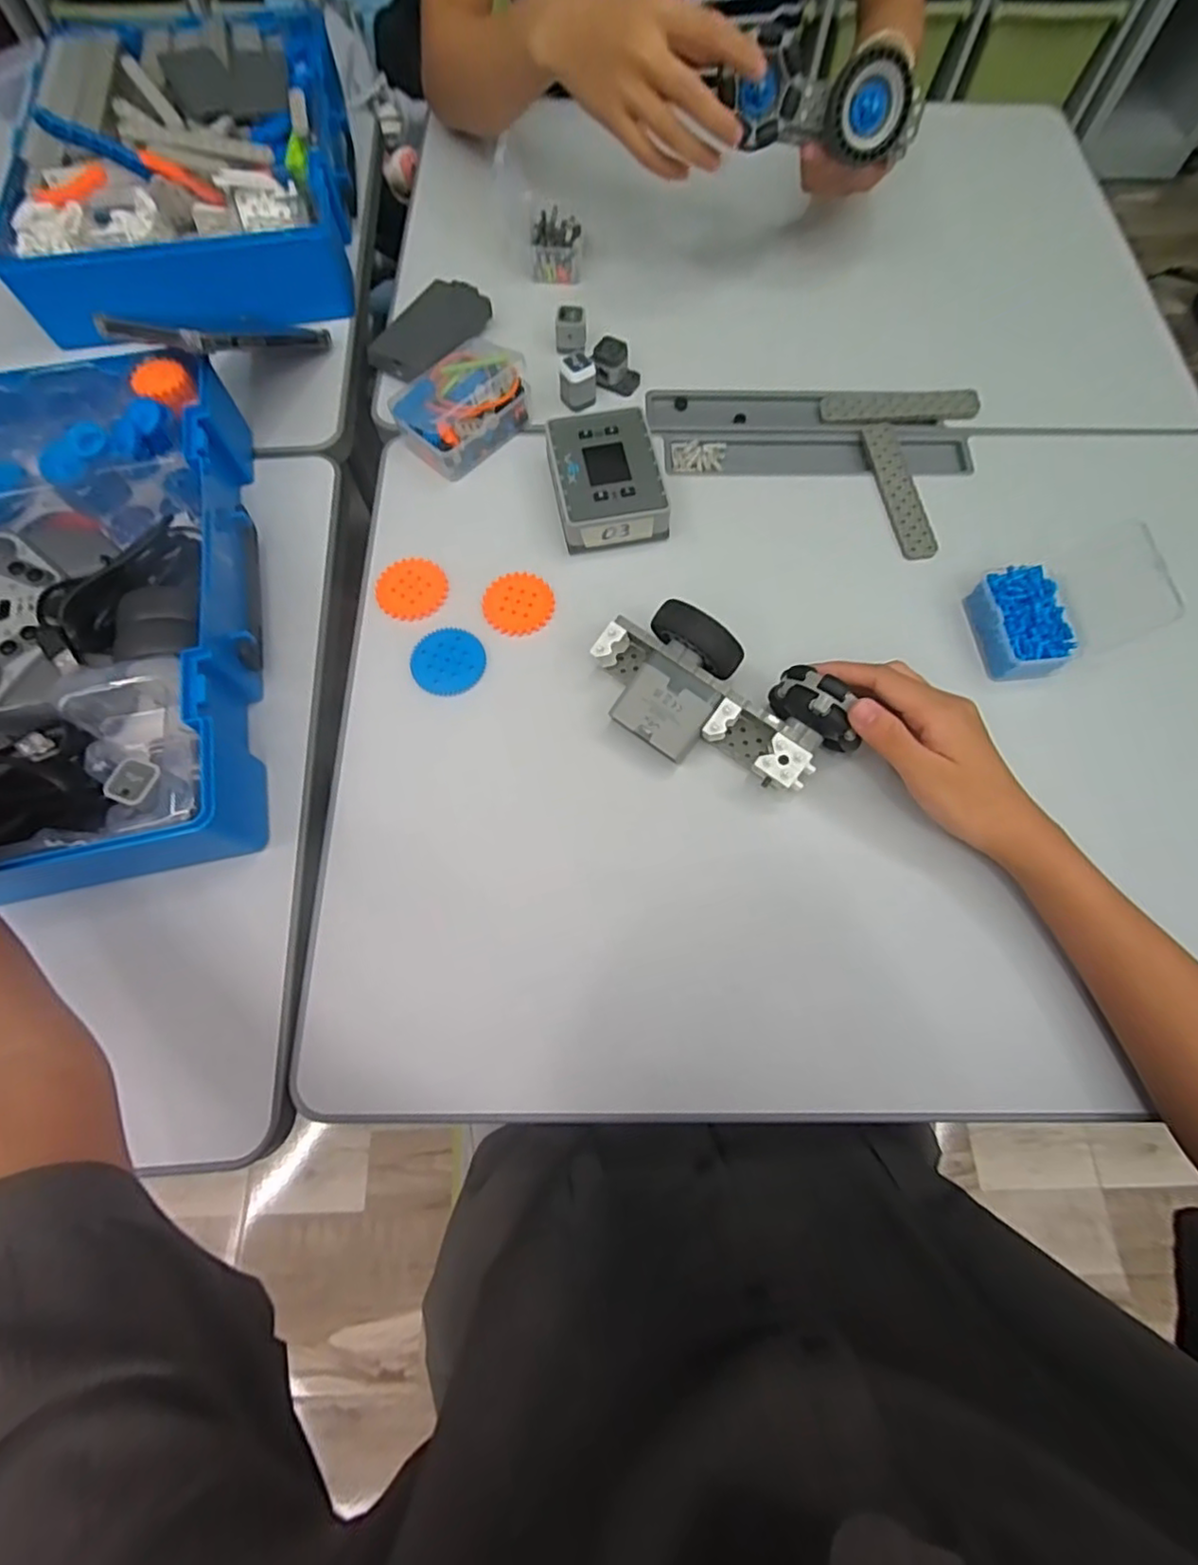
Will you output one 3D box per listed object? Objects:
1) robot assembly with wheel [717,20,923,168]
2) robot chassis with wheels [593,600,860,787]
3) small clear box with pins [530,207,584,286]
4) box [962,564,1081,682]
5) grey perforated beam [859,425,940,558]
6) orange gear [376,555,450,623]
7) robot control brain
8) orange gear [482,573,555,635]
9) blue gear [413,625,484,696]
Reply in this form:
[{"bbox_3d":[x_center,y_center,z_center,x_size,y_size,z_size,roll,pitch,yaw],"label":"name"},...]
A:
[{"bbox_3d":[0.172,-0.515,0.457,0.153,0.062,0.042,-5,70,-2],"label":"robot assembly with wheel"},{"bbox_3d":[0.069,-0.050,0.377,0.158,0.057,0.071,30,72,9],"label":"robot chassis with wheels"},{"bbox_3d":[-0.039,-0.486,0.552,0.044,0.029,0.057,-6,70,-3],"label":"small clear box with pins"},{"bbox_3d":[0.286,-0.107,0.413,0.047,0.026,0.078,-7,71,-3],"label":"box"},{"bbox_3d":[0.229,-0.226,0.464,0.026,0.006,0.125,-8,71,-3],"label":"grey perforated beam"},{"bbox_3d":[-0.135,-0.141,0.438,0.049,0.004,0.050,0,70,0],"label":"orange gear"},{"bbox_3d":[0.004,-0.225,0.455,0.076,0.033,0.103,-11,71,-5],"label":"robot control brain"},{"bbox_3d":[-0.058,-0.129,0.437,0.049,0.004,0.049,0,70,0],"label":"orange gear"},{"bbox_3d":[-0.105,-0.085,0.422,0.049,0.004,0.050,0,70,0],"label":"blue gear"}]

